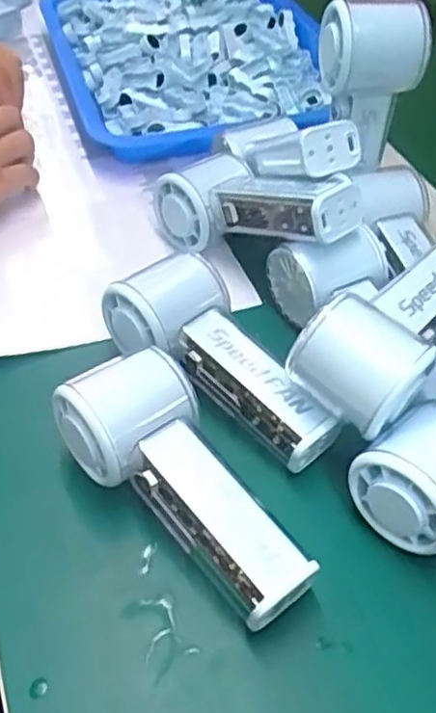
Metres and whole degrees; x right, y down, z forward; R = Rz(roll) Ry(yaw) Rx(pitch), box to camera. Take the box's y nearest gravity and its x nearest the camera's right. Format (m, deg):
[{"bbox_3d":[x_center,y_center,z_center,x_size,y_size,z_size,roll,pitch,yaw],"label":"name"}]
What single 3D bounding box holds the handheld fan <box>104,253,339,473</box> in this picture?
[{"bbox_3d":[0.005,0.000,0.399,0.063,0.047,0.142,-32,56,-29],"label":"handheld fan"}]

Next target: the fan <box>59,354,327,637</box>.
[{"bbox_3d":[-0.013,0.062,0.349,0.064,0.055,0.142,-32,56,-28],"label":"fan"}]

